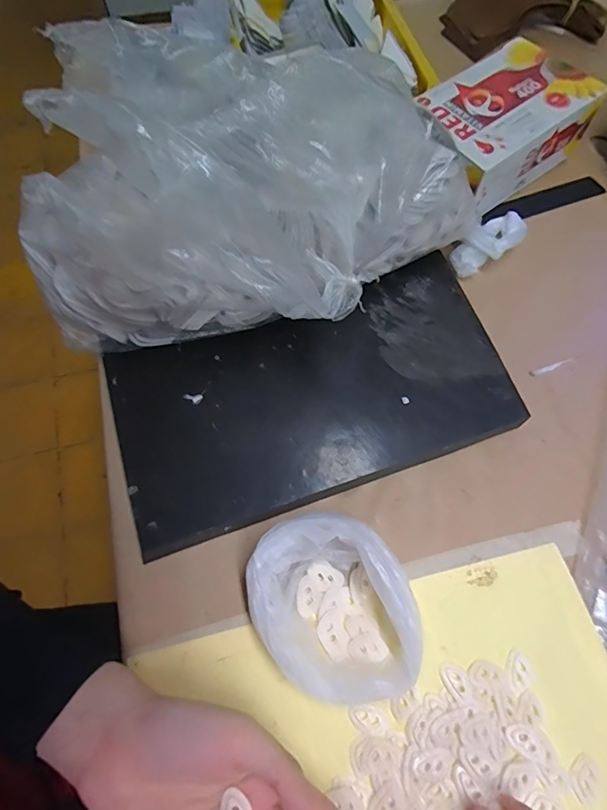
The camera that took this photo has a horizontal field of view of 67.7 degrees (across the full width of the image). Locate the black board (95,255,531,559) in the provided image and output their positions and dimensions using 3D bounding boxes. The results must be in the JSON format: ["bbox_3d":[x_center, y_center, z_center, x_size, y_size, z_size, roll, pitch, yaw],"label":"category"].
[{"bbox_3d":[0.007,-0.008,0.359,0.301,0.027,0.153,-18,70,-8],"label":"black board"}]

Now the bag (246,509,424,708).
[{"bbox_3d":[0.021,0.132,0.295,0.094,0.039,0.120,-32,73,-12],"label":"bag"}]

